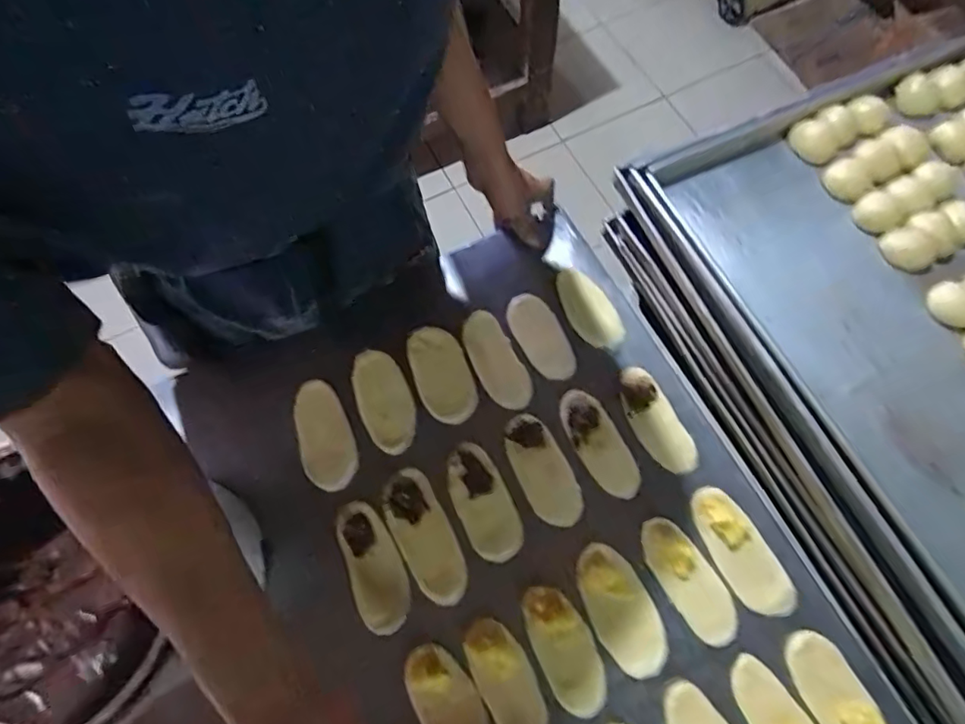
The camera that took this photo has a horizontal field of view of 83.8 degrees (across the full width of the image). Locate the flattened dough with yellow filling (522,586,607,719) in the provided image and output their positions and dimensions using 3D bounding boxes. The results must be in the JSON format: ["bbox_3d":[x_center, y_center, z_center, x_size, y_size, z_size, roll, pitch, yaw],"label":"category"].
[{"bbox_3d":[0.076,0.265,0.499,0.054,0.013,0.110,-24,70,-6],"label":"flattened dough with yellow filling"}]

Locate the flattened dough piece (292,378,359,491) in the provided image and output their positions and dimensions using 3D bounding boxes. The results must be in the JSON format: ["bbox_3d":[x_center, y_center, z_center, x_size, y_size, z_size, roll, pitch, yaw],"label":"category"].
[{"bbox_3d":[-0.172,0.077,0.579,0.057,0.008,0.119,-19,69,-4],"label":"flattened dough piece"}]

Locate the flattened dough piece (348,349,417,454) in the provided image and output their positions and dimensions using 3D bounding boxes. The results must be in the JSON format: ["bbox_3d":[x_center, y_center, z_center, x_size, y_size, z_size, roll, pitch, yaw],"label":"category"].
[{"bbox_3d":[-0.108,0.041,0.590,0.057,0.008,0.118,-23,70,-5],"label":"flattened dough piece"}]

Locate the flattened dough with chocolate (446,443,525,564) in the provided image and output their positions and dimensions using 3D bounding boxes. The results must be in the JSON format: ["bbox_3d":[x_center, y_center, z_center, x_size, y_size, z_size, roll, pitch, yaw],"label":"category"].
[{"bbox_3d":[0.000,0.143,0.551,0.054,0.008,0.118,-26,70,-6],"label":"flattened dough with chocolate"}]

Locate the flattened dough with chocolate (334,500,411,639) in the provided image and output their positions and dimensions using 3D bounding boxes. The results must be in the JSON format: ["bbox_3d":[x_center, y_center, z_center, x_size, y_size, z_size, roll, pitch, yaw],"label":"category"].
[{"bbox_3d":[-0.111,0.204,0.541,0.053,0.005,0.126,-25,70,-6],"label":"flattened dough with chocolate"}]

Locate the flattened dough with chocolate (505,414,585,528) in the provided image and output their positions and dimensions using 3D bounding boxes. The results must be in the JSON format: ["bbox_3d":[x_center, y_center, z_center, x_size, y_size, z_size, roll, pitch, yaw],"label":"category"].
[{"bbox_3d":[0.062,0.112,0.559,0.052,0.007,0.117,-25,70,-6],"label":"flattened dough with chocolate"}]

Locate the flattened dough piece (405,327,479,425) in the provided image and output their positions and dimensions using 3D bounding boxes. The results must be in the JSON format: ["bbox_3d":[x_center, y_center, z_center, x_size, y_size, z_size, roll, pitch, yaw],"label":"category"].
[{"bbox_3d":[-0.046,0.013,0.597,0.060,0.012,0.114,-23,70,-5],"label":"flattened dough piece"}]

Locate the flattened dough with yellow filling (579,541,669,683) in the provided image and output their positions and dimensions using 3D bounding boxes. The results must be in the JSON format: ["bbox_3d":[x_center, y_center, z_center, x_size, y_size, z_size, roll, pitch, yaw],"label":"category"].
[{"bbox_3d":[0.132,0.236,0.515,0.058,0.009,0.119,-25,70,-6],"label":"flattened dough with yellow filling"}]

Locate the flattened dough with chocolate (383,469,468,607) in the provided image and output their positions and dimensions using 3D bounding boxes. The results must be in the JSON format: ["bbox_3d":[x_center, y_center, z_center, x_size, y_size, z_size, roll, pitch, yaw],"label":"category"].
[{"bbox_3d":[-0.059,0.178,0.548,0.053,0.007,0.136,-28,70,-7],"label":"flattened dough with chocolate"}]

